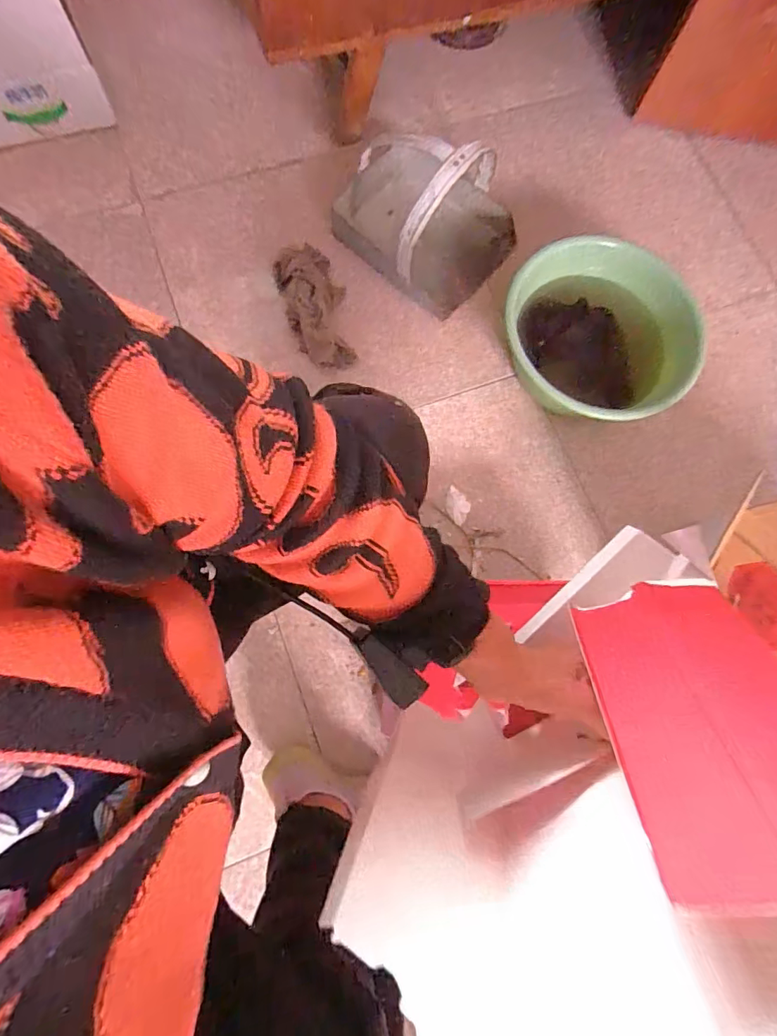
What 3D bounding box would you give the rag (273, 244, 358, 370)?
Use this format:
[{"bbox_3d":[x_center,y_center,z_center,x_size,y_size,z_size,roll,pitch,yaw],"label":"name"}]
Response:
[{"bbox_3d":[-0.132,-0.399,0.889,0.112,0.065,0.254,-18,79,-8],"label":"rag"}]

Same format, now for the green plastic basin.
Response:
[{"bbox_3d":[0.373,-0.321,0.872,0.319,0.129,0.328,1,77,-4],"label":"green plastic basin"}]

